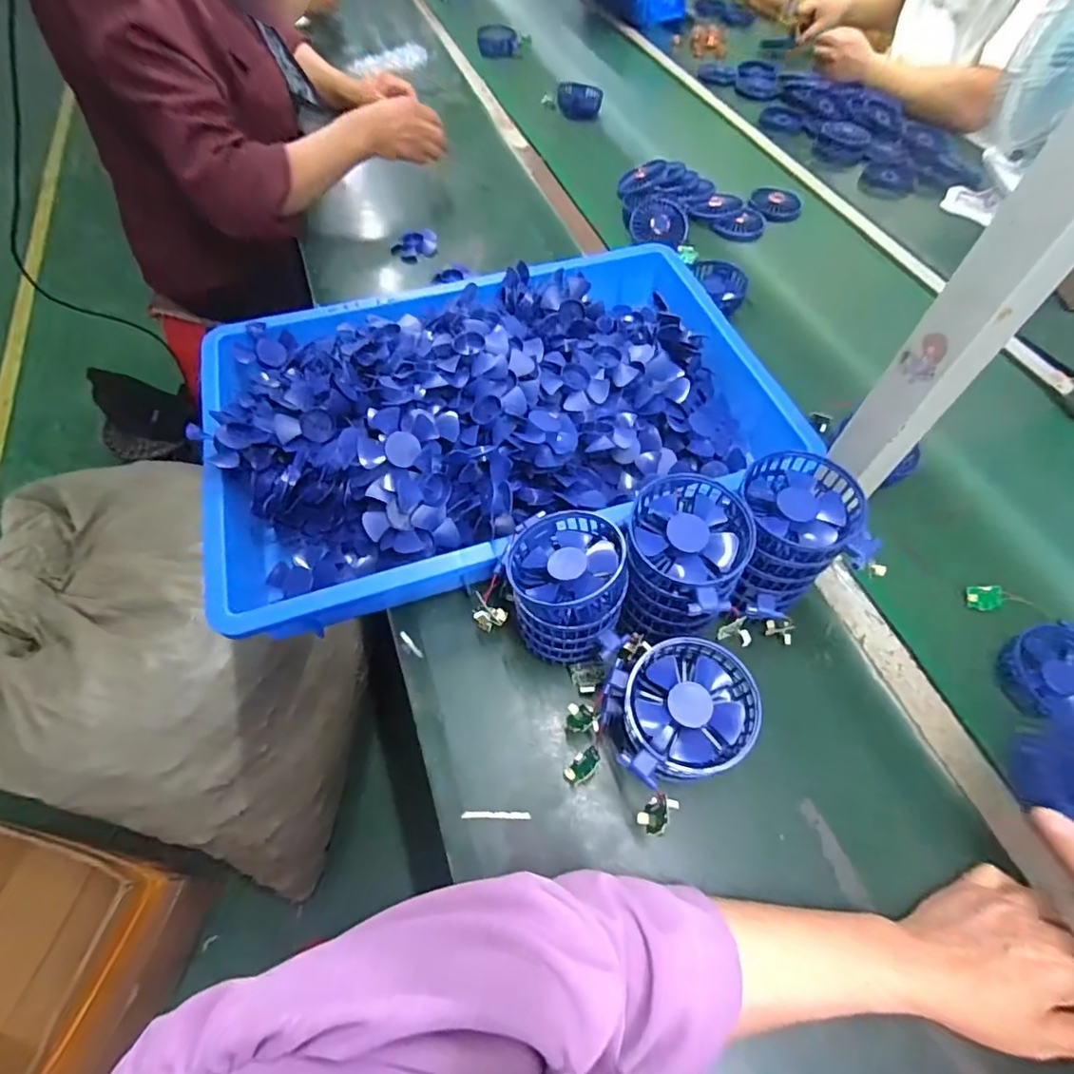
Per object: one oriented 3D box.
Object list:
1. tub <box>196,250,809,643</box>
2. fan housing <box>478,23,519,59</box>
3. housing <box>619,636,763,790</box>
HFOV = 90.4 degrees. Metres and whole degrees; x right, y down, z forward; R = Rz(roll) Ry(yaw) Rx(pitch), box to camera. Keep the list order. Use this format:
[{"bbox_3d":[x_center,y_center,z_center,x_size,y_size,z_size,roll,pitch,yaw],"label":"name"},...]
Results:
[{"bbox_3d":[-0.050,-0.145,0.554,0.563,0.095,0.349,-16,60,-12],"label":"tub"},{"bbox_3d":[-0.081,-1.047,1.122,0.083,0.034,0.064,0,58,-2],"label":"fan housing"},{"bbox_3d":[0.109,0.130,0.388,0.085,0.047,0.099,14,59,6],"label":"housing"}]

